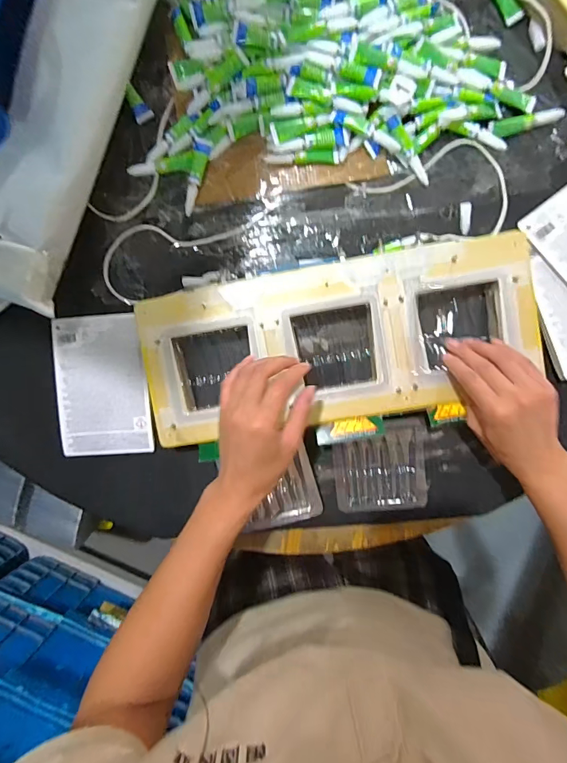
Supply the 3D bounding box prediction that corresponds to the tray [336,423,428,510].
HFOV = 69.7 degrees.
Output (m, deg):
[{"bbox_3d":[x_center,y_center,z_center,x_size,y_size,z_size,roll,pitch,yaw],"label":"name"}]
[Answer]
[{"bbox_3d":[0.114,0.103,0.484,0.104,0.020,0.102,-5,95,4],"label":"tray"}]

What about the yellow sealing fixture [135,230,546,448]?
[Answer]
[{"bbox_3d":[0.056,-0.043,0.449,0.427,0.019,0.172,-11,94,5],"label":"yellow sealing fixture"}]

